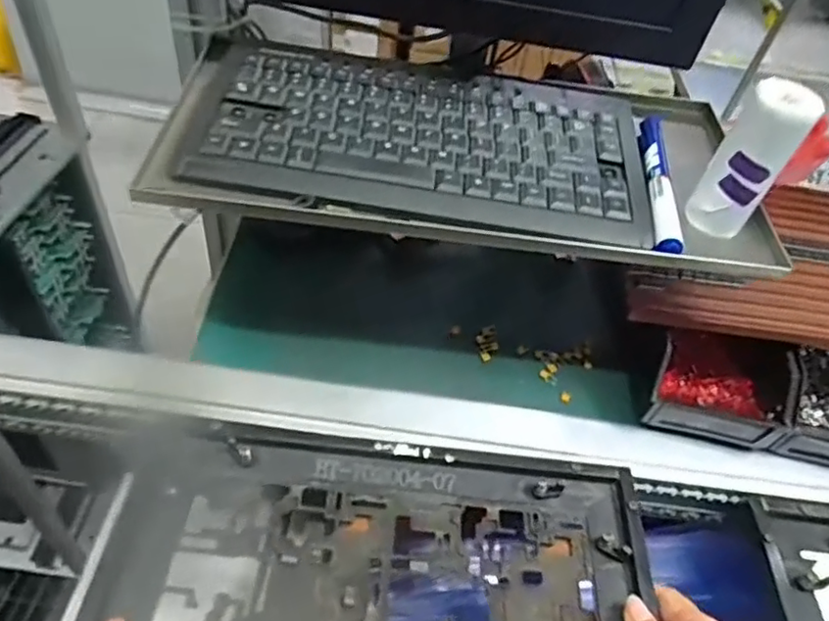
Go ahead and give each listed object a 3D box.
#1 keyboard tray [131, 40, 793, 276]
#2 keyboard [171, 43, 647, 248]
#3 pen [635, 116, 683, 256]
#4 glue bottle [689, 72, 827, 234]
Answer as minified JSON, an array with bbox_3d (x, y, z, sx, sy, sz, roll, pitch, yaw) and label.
[{"bbox_3d":[0.039,-0.110,0.426,0.397,0.050,0.177,5,45,-3],"label":"keyboard tray"},{"bbox_3d":[0.007,-0.120,0.418,0.292,0.028,0.149,9,45,2],"label":"keyboard"},{"bbox_3d":[0.167,-0.090,0.423,0.016,0.014,0.146,11,47,0],"label":"pen"},{"bbox_3d":[0.206,-0.089,0.381,0.040,0.096,0.029,33,51,19],"label":"glue bottle"}]

